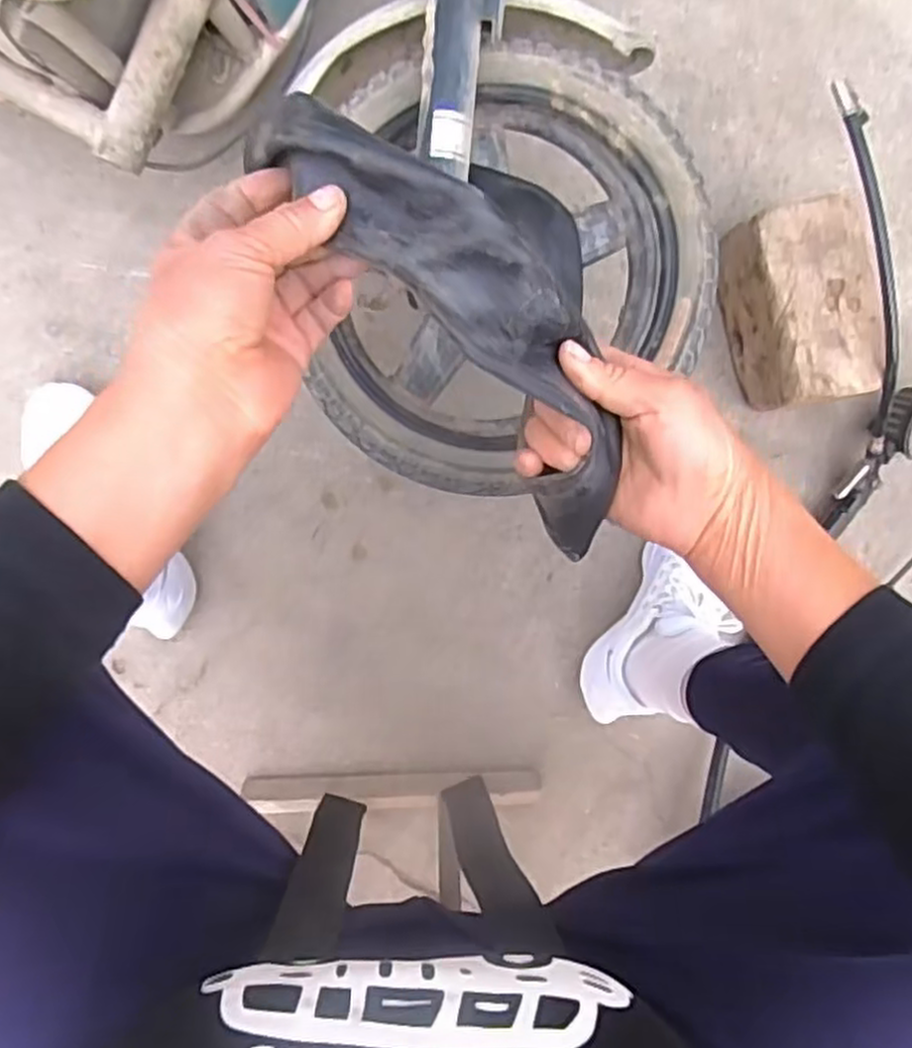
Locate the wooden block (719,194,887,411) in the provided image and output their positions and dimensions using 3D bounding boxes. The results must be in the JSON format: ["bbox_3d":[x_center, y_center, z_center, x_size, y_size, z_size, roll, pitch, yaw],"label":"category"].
[{"bbox_3d":[0.346,-0.215,0.761,0.108,0.110,0.183,-13,93,-1],"label":"wooden block"}]

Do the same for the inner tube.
[{"bbox_3d":[0.020,-0.094,0.356,0.078,0.061,0.250,-39,113,0],"label":"inner tube"}]

